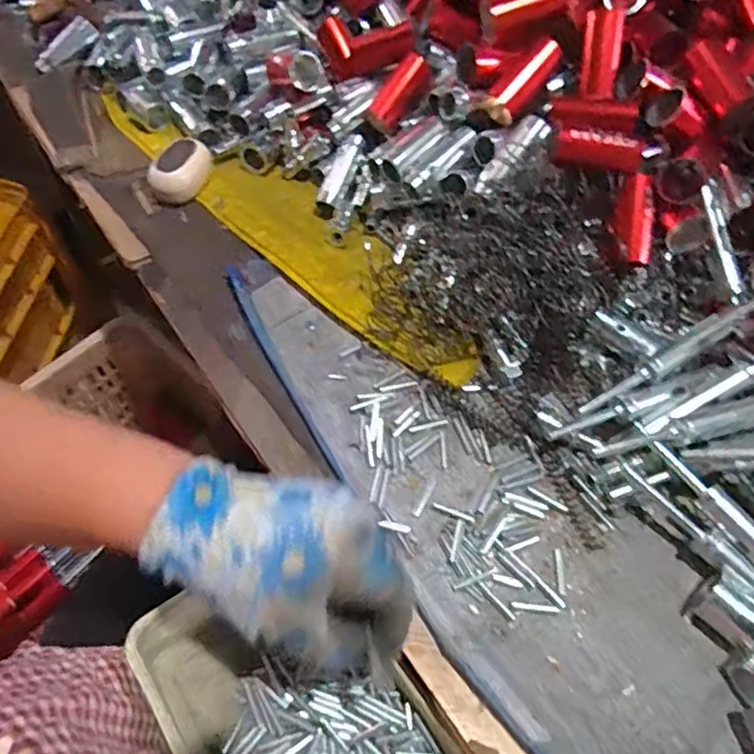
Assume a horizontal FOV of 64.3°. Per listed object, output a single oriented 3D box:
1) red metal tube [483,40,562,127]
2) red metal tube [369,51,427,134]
[{"bbox_3d":[0.113,-0.226,0.463,0.072,0.022,0.022,-47,65,7],"label":"red metal tube"},{"bbox_3d":[0.019,-0.243,0.517,0.020,0.027,0.065,43,101,23],"label":"red metal tube"}]

